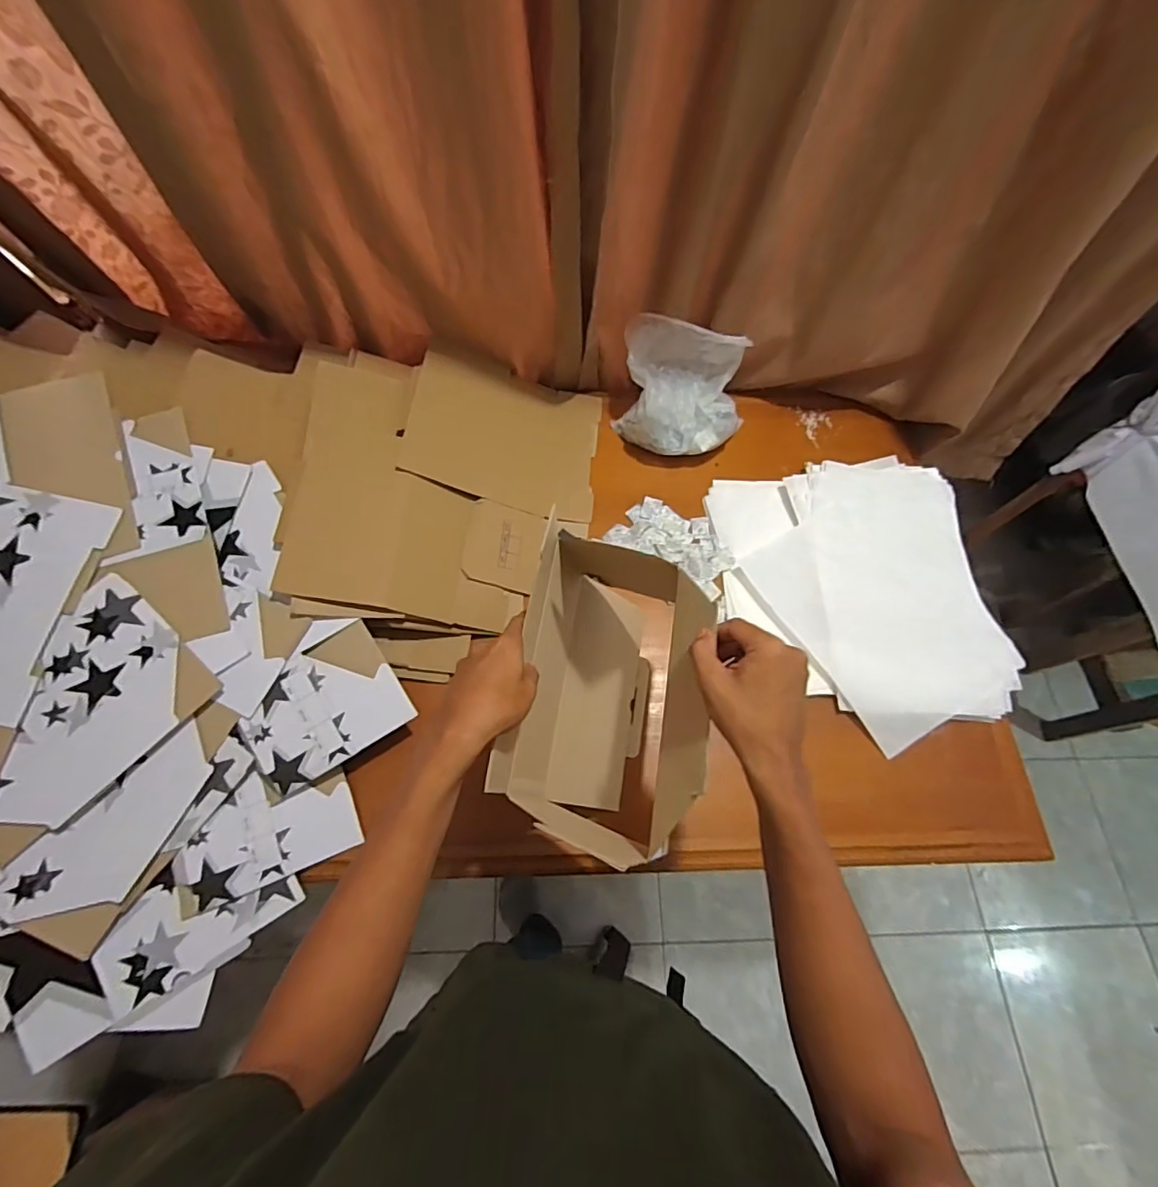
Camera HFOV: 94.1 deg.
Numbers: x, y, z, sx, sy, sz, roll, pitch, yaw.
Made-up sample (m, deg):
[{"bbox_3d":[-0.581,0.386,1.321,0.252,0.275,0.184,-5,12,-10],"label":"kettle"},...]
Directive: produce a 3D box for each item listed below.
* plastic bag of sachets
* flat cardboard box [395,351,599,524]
[{"bbox_3d":[0.172,-0.328,0.879,0.209,0.162,0.156,8,67,1],"label":"plastic bag of sachets"},{"bbox_3d":[-0.117,-0.263,0.889,0.300,0.021,0.265,14,63,-17],"label":"flat cardboard box"}]

